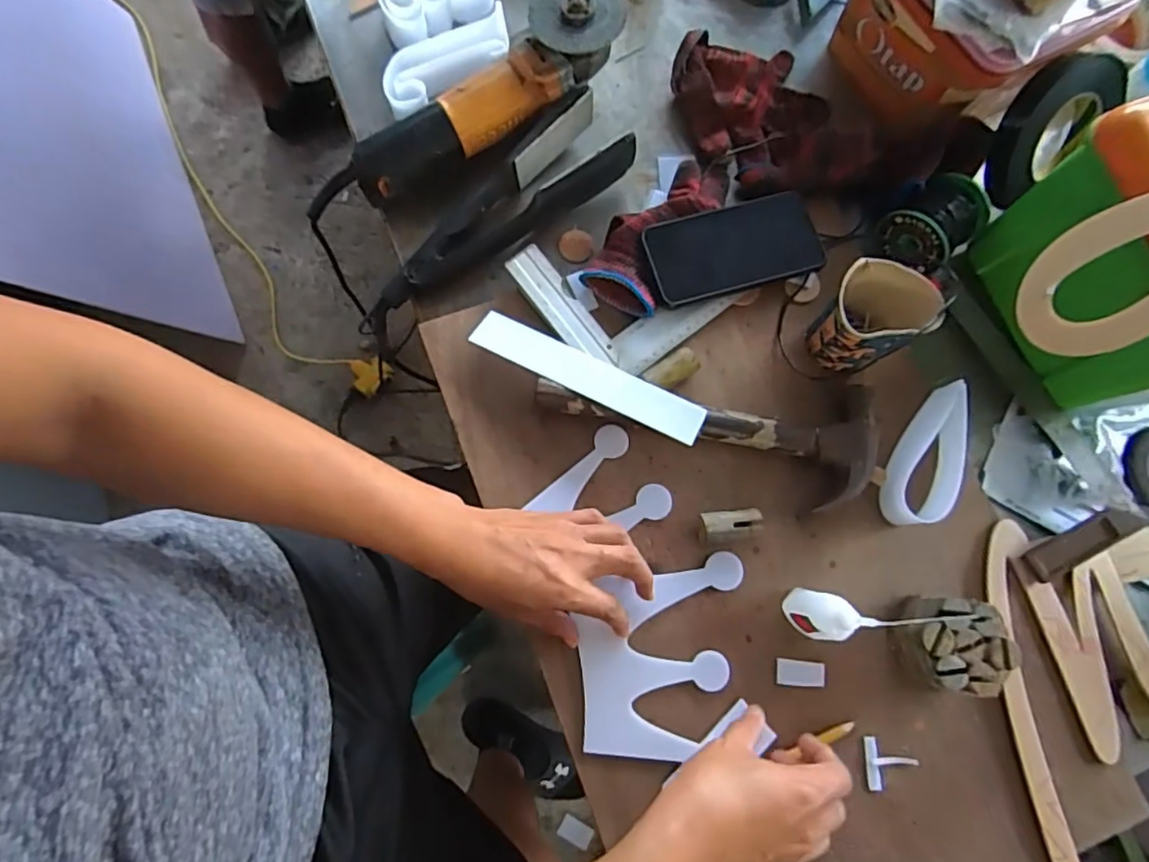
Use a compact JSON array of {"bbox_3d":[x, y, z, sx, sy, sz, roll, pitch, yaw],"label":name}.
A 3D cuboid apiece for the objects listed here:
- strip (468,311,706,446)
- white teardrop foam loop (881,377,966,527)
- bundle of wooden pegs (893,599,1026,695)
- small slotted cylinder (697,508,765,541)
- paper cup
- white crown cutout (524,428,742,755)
[{"bbox_3d":[0.011,-0.048,0.523,0.207,0.006,0.039,25,64,9],"label":"strip"},{"bbox_3d":[0.307,0.019,0.538,0.044,0.044,0.131,20,78,3],"label":"white teardrop foam loop"},{"bbox_3d":[0.300,0.169,0.493,0.081,0.051,0.069,-1,78,-2],"label":"bundle of wooden pegs"},{"bbox_3d":[0.130,0.080,0.517,0.050,0.023,0.024,-4,78,-2],"label":"small slotted cylinder"},{"bbox_3d":[0.247,-0.095,0.527,0.071,0.094,0.075,0,78,-1],"label":"paper cup"},{"bbox_3d":[0.058,0.126,0.508,0.152,0.007,0.259,-14,78,-6],"label":"white crown cutout"}]

